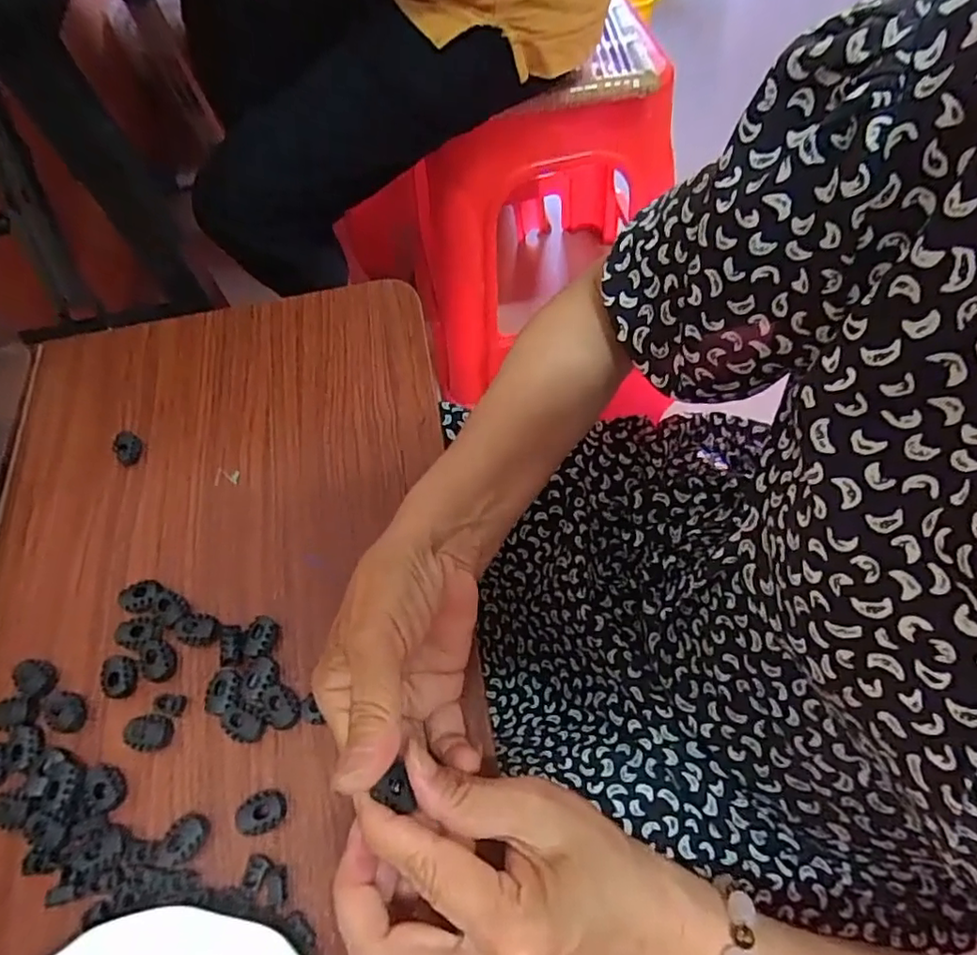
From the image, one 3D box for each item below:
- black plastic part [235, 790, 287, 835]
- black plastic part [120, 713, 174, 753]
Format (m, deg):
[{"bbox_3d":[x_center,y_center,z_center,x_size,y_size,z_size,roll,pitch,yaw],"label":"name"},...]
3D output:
[{"bbox_3d":[-0.110,0.162,0.290,0.023,0.010,0.017,-16,60,-5],"label":"black plastic part"},{"bbox_3d":[-0.176,0.132,0.309,0.022,0.010,0.017,0,60,4],"label":"black plastic part"}]

